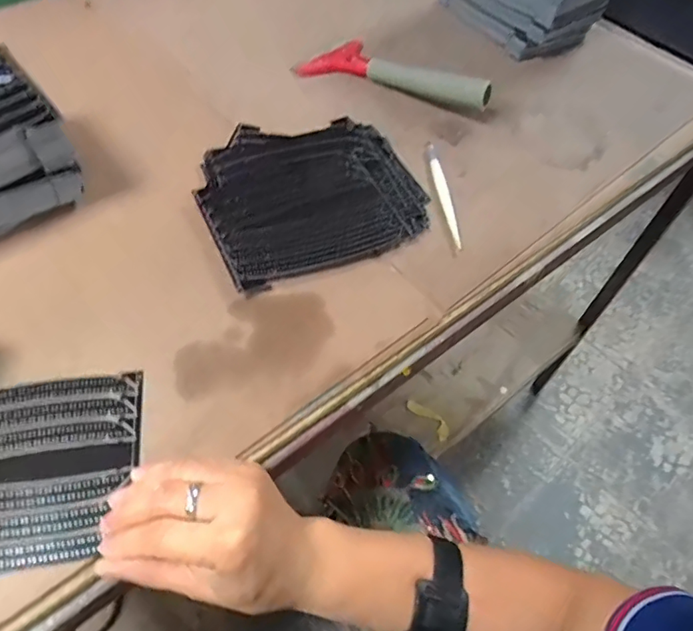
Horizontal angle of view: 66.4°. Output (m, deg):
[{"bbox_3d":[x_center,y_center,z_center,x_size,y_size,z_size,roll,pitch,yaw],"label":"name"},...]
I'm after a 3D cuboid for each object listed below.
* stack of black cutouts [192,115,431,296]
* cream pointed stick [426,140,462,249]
[{"bbox_3d":[-0.035,-0.117,0.487,0.194,0.016,0.183,-20,59,-17],"label":"stack of black cutouts"},{"bbox_3d":[0.092,-0.116,0.504,0.010,0.015,0.151,-3,56,-6],"label":"cream pointed stick"}]

